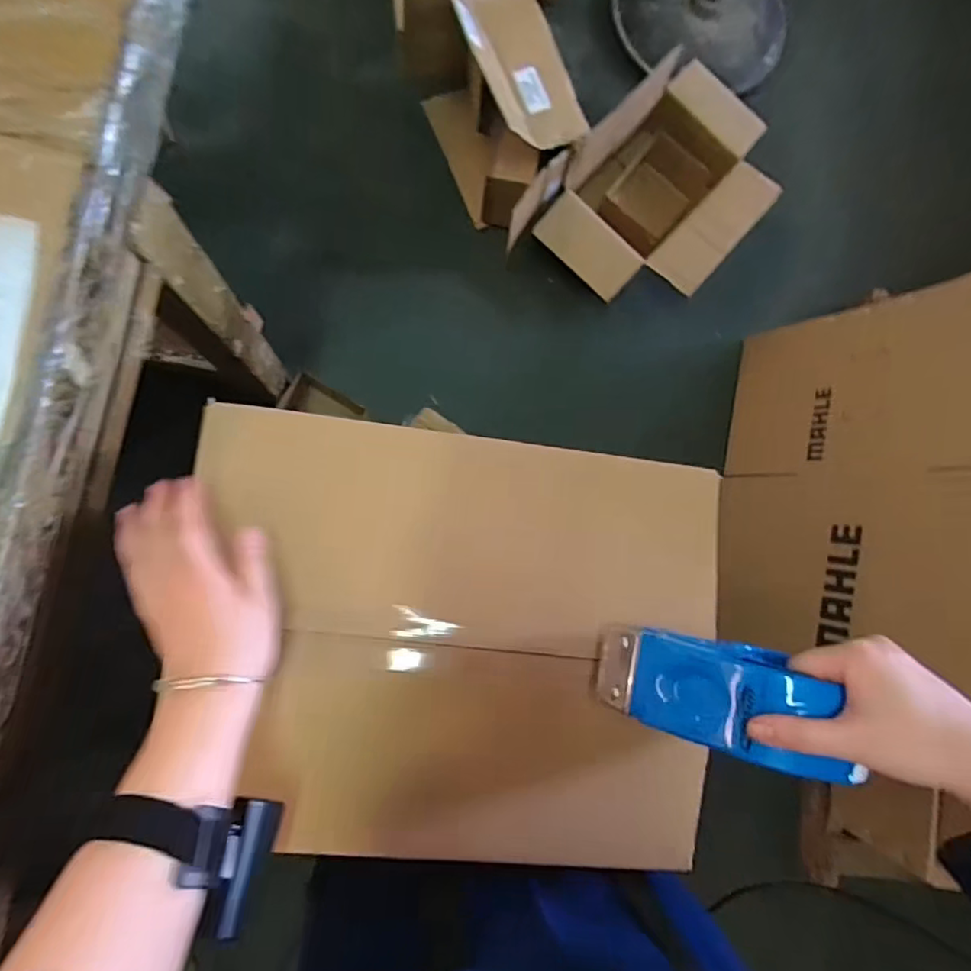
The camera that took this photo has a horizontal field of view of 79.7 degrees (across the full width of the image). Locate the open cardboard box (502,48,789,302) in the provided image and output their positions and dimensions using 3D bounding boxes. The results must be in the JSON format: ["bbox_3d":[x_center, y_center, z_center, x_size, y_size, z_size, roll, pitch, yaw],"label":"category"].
[{"bbox_3d":[0.332,-0.555,1.138,0.341,0.166,0.500,43,81,-3],"label":"open cardboard box"}]

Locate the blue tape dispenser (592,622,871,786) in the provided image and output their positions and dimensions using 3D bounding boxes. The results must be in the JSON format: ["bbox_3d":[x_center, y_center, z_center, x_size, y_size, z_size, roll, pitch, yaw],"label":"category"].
[{"bbox_3d":[0.149,0.132,0.378,0.152,0.051,0.067,12,82,24],"label":"blue tape dispenser"}]

